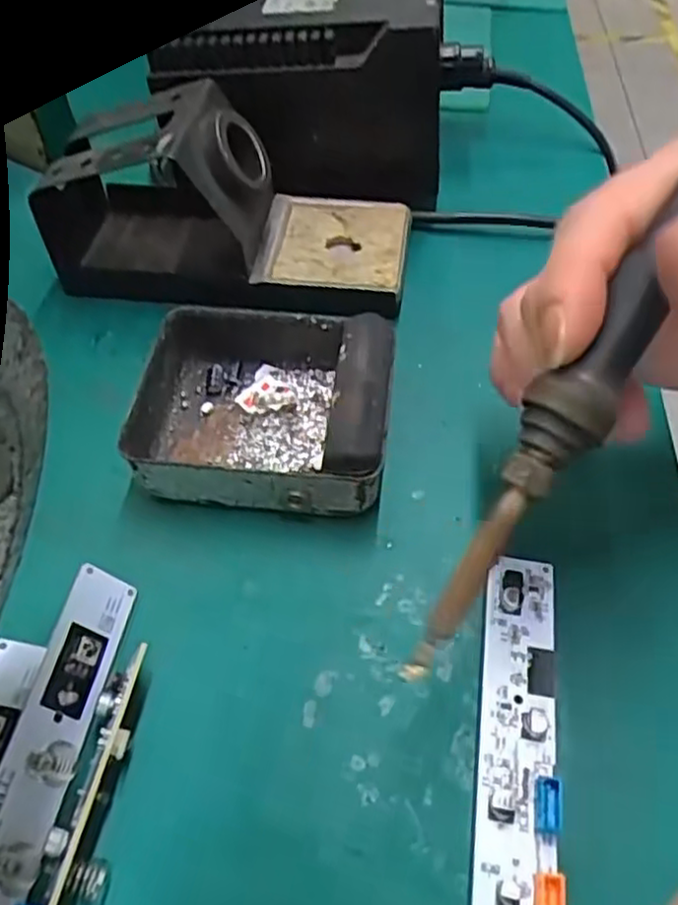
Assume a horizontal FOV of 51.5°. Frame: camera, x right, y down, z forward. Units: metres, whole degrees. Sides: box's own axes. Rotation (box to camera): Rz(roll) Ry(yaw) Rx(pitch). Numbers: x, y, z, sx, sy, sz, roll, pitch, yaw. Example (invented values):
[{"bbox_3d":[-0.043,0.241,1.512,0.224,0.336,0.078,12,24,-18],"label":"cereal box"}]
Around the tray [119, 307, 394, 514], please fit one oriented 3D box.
[{"bbox_3d":[-0.028,-0.019,0.269,0.096,0.035,0.082,4,52,4],"label":"tray"}]

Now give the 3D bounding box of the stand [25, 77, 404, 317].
[{"bbox_3d":[-0.050,-0.117,0.322,0.162,0.070,0.073,5,52,5],"label":"stand"}]

